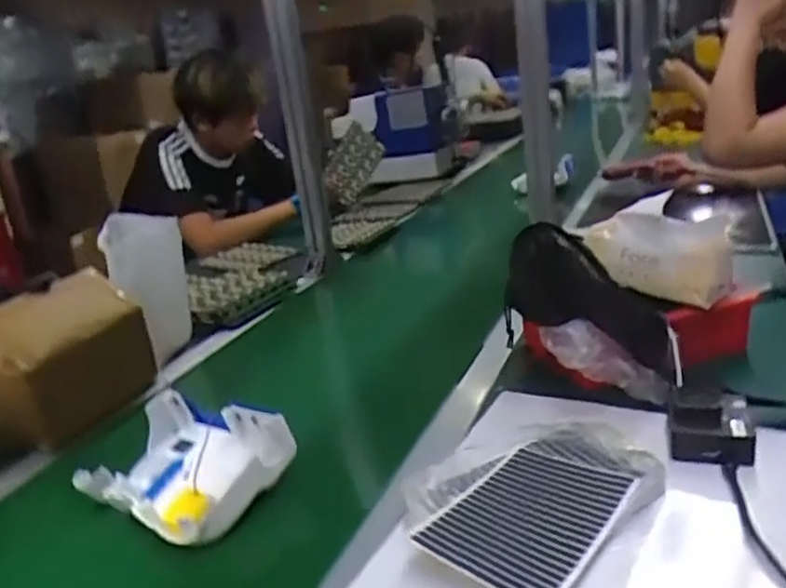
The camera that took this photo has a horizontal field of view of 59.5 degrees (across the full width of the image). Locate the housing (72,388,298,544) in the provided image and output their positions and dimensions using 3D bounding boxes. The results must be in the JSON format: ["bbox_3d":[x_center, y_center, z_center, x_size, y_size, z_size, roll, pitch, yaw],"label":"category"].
[{"bbox_3d":[-0.205,0.158,0.665,0.183,0.065,0.137,10,27,37],"label":"housing"}]

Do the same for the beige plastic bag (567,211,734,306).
[{"bbox_3d":[0.313,-0.055,0.838,0.180,0.092,0.092,4,21,26],"label":"beige plastic bag"}]

